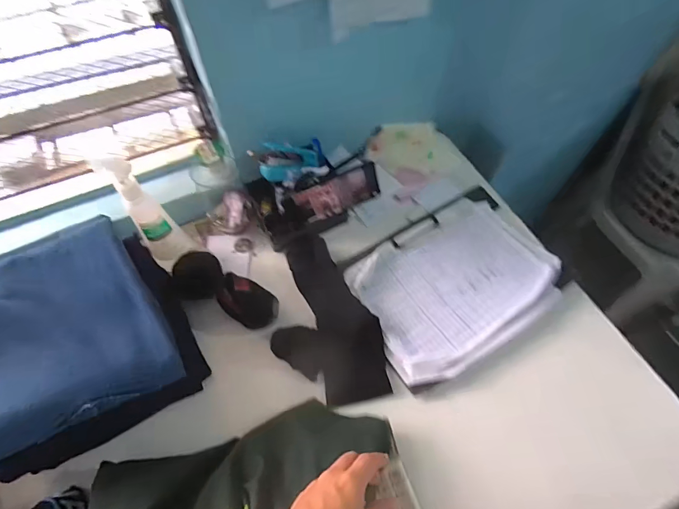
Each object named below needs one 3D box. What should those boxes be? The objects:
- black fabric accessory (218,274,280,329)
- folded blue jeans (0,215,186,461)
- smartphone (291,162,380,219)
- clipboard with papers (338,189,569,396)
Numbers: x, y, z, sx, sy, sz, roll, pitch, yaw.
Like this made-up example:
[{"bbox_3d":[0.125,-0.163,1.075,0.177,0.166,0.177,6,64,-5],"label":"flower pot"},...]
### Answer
[{"bbox_3d":[-0.138,0.075,0.578,0.088,0.058,0.057,29,65,15],"label":"black fabric accessory"},{"bbox_3d":[-0.355,0.087,0.447,0.246,0.090,0.230,-27,64,-15],"label":"folded blue jeans"},{"bbox_3d":[0.000,-0.100,0.639,0.138,0.072,0.013,-23,45,-1],"label":"smartphone"},{"bbox_3d":[0.189,0.034,0.616,0.324,0.027,0.235,-29,65,-15],"label":"clipboard with papers"}]

